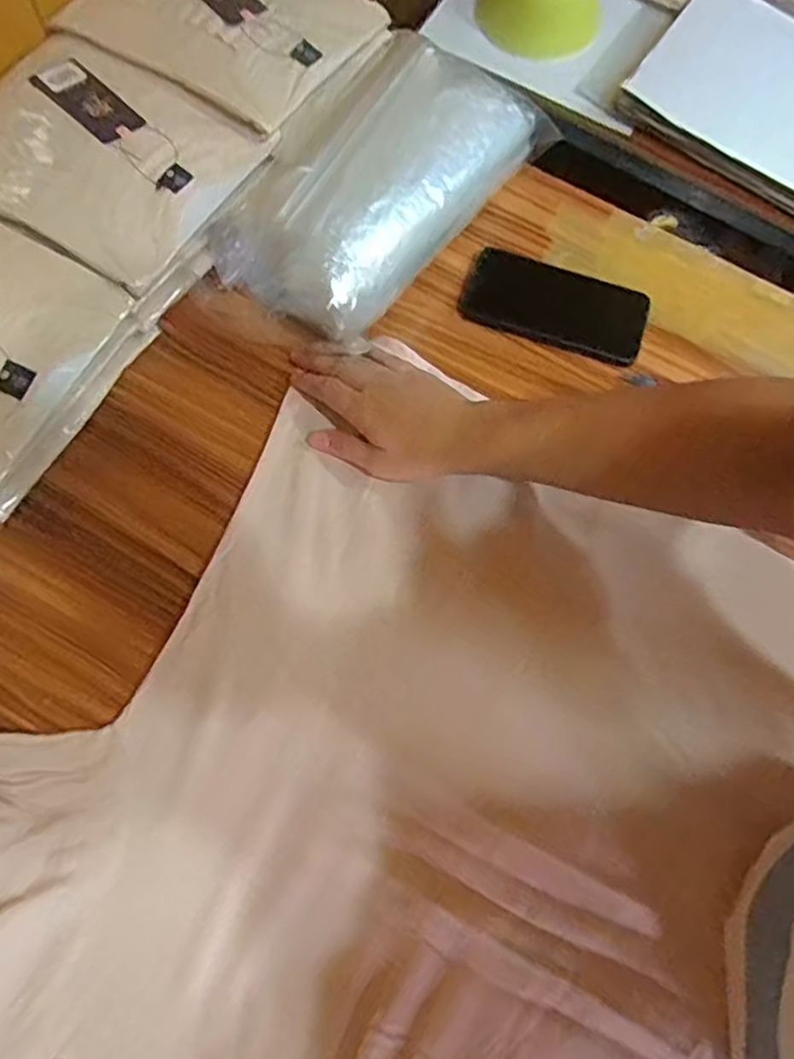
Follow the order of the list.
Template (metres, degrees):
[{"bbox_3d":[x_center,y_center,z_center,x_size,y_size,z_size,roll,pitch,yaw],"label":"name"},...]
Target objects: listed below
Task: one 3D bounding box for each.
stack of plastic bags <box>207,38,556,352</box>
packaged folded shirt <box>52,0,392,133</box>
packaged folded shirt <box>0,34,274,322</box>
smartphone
[{"bbox_3d":[-0.021,-0.306,0.581,0.174,0.107,0.310,34,75,8],"label":"stack of plastic bags"},{"bbox_3d":[-0.168,-0.496,0.623,0.251,0.042,0.201,28,74,7],"label":"packaged folded shirt"},{"bbox_3d":[-0.266,-0.326,0.575,0.243,0.042,0.194,28,74,6],"label":"packaged folded shirt"},{"bbox_3d":[0.146,-0.208,0.599,0.169,0.015,0.080,21,73,5],"label":"smartphone"}]

